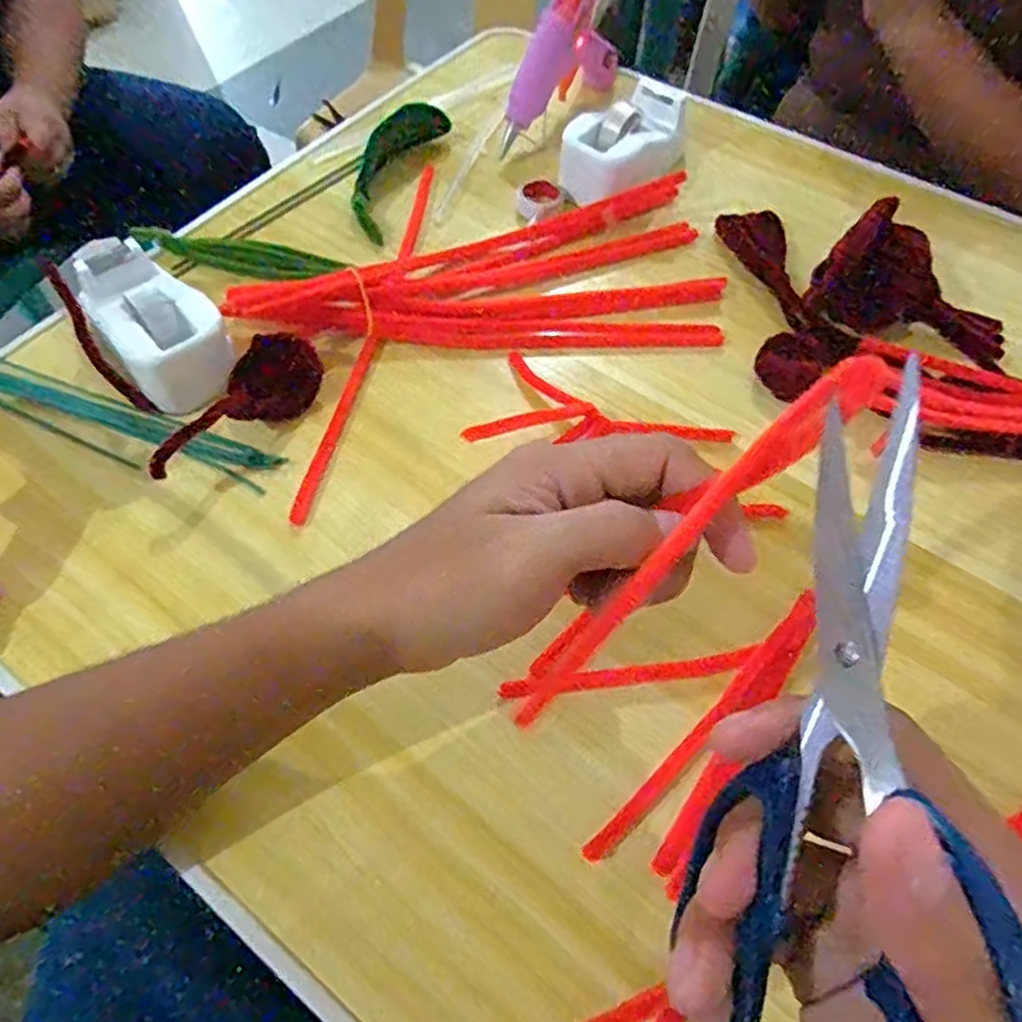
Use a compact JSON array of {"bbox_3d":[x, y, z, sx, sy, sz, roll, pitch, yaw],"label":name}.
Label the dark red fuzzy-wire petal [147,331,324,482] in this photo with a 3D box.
[{"bbox_3d":[-0.150,-0.059,0.375,0.043,0.029,0.110,38,68,19],"label":"dark red fuzzy-wire petal"}]

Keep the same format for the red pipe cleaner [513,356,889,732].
[{"bbox_3d":[0.054,0.009,0.209,0.148,0.007,0.015,-46,68,2],"label":"red pipe cleaner"}]

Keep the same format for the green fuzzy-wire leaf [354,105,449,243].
[{"bbox_3d":[-0.083,-0.239,0.479,0.034,0.030,0.116,19,63,11],"label":"green fuzzy-wire leaf"}]

